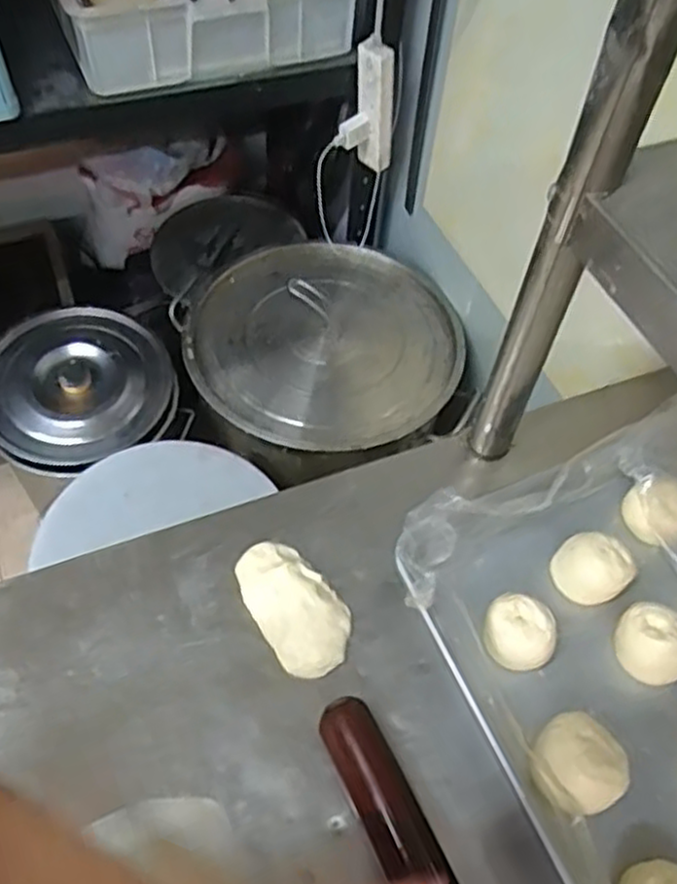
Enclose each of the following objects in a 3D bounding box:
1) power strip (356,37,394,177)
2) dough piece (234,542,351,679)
[{"bbox_3d":[0.058,-0.522,1.186,0.068,0.211,0.030,6,56,-1],"label":"power strip"},{"bbox_3d":[-0.036,0.126,0.587,0.063,0.023,0.113,-28,63,-22],"label":"dough piece"}]

